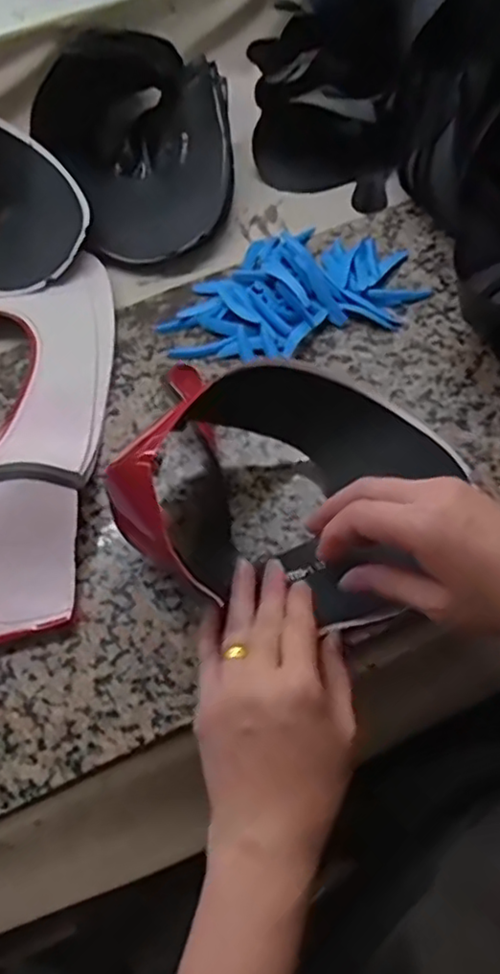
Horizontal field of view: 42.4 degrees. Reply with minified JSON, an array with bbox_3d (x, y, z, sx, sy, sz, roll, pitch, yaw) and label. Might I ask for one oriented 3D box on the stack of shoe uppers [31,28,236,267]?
[{"bbox_3d":[-0.093,-0.320,0.595,0.170,0.094,0.200,-27,61,-11],"label":"stack of shoe uppers"}]

